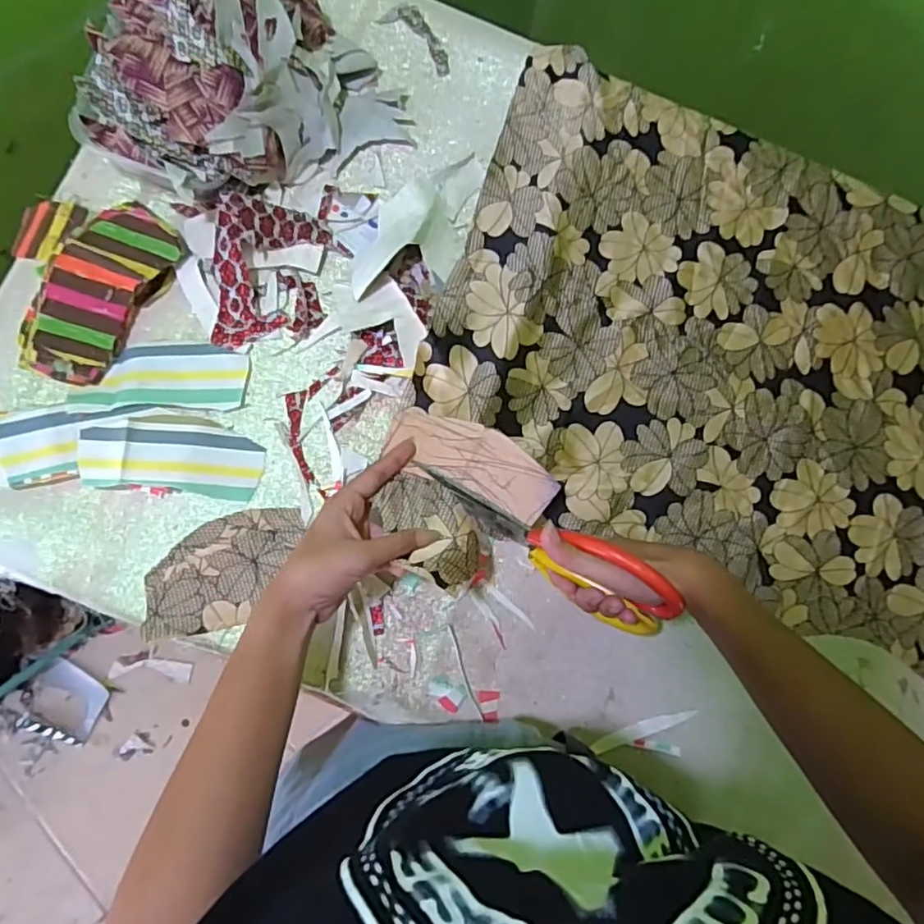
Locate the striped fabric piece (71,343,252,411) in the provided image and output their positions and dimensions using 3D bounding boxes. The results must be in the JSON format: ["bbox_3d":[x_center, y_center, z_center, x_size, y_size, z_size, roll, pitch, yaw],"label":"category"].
[{"bbox_3d":[-0.238,-0.069,0.490,0.128,0.015,0.056,-2,82,-5],"label":"striped fabric piece"}]

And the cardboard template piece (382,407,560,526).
[{"bbox_3d":[0.008,-0.002,0.470,0.130,0.009,0.055,27,81,6],"label":"cardboard template piece"}]

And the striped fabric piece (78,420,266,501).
[{"bbox_3d":[-0.224,-0.003,0.477,0.129,0.019,0.053,5,81,-3],"label":"striped fabric piece"}]

